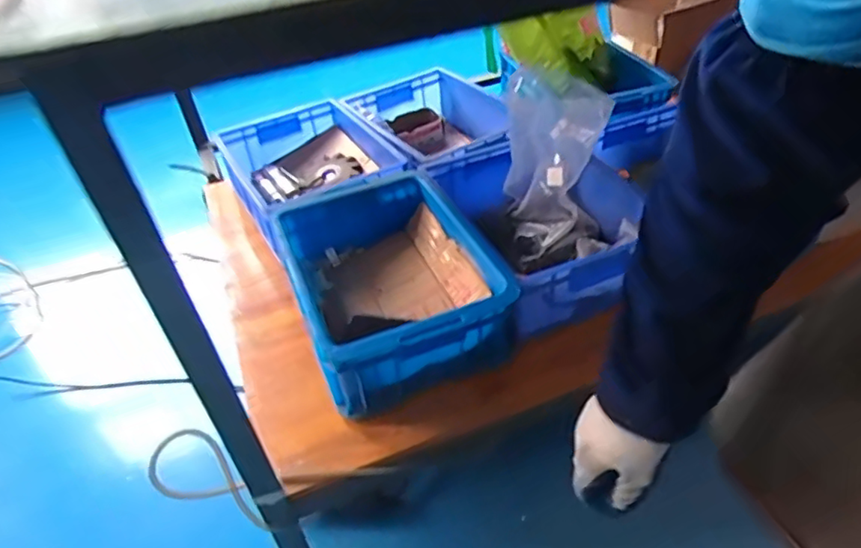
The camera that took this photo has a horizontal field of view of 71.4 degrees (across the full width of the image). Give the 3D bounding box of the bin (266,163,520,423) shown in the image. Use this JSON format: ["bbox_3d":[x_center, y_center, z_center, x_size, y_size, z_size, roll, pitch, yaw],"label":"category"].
[{"bbox_3d":[-0.073,-0.006,1.001,0.302,0.122,0.421,-18,42,-15],"label":"bin"}]

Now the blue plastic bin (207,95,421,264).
[{"bbox_3d":[-0.252,-0.227,1.291,0.317,0.110,0.445,-23,44,-19],"label":"blue plastic bin"}]

